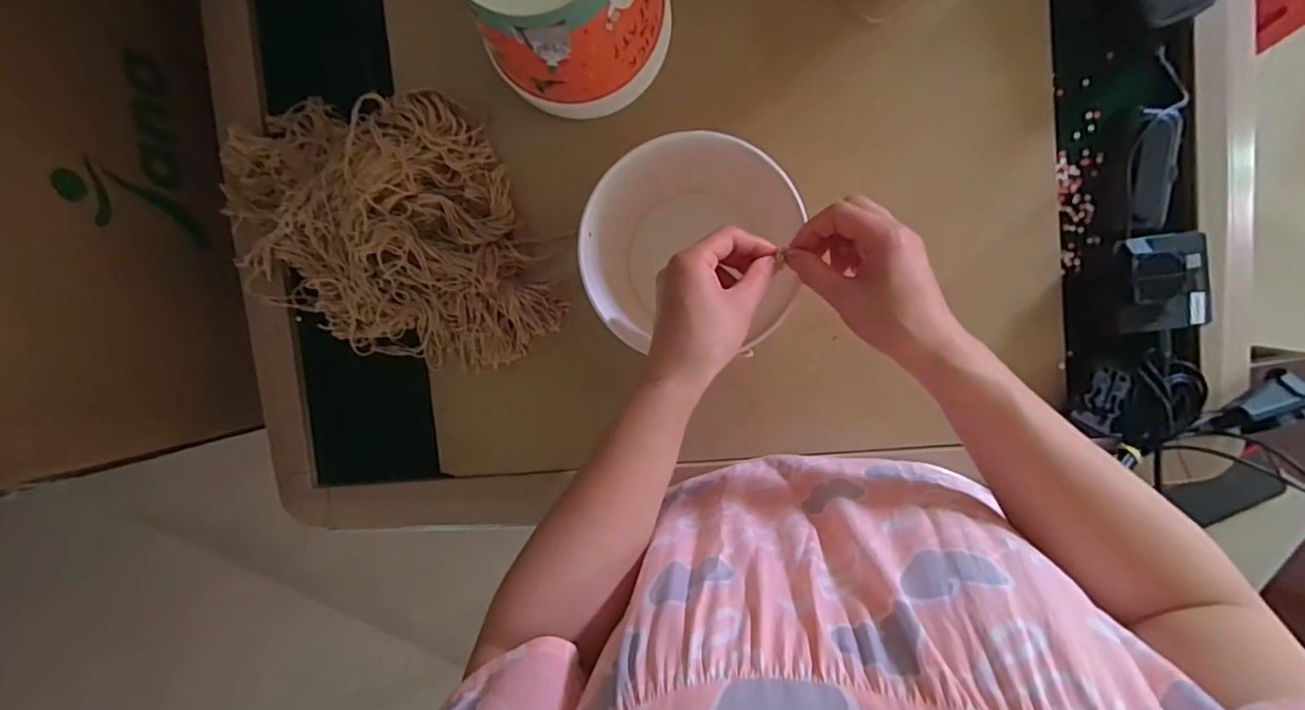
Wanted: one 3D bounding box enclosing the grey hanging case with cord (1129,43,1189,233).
[{"bbox_3d":[0.421,-0.175,0.496,0.045,0.028,0.144,5,95,5],"label":"grey hanging case with cord"}]

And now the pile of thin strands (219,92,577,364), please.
[{"bbox_3d":[-0.256,-0.110,0.544,0.335,0.090,0.240,3,95,5],"label":"pile of thin strands"}]

